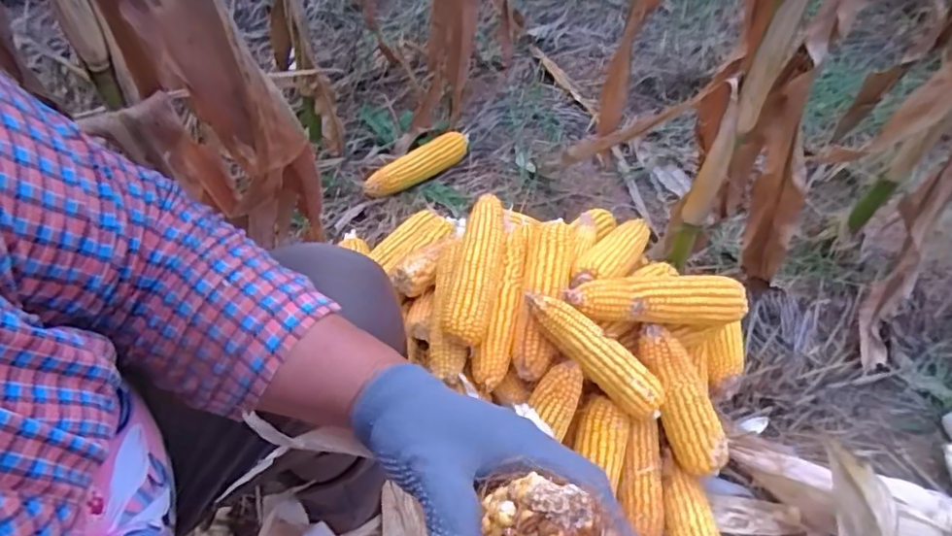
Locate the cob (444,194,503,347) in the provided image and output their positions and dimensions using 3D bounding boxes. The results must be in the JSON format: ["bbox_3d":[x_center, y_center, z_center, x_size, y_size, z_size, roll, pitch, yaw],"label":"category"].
[{"bbox_3d":[0.002,-0.006,0.754,0.057,0.050,0.205,9,52,2],"label":"cob"}]

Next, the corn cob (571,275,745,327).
[{"bbox_3d":[0.223,0.037,0.734,0.232,0.050,0.054,-1,52,-6],"label":"corn cob"}]

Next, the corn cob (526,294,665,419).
[{"bbox_3d":[0.130,0.091,0.706,0.178,0.042,0.049,41,59,-7],"label":"corn cob"}]

